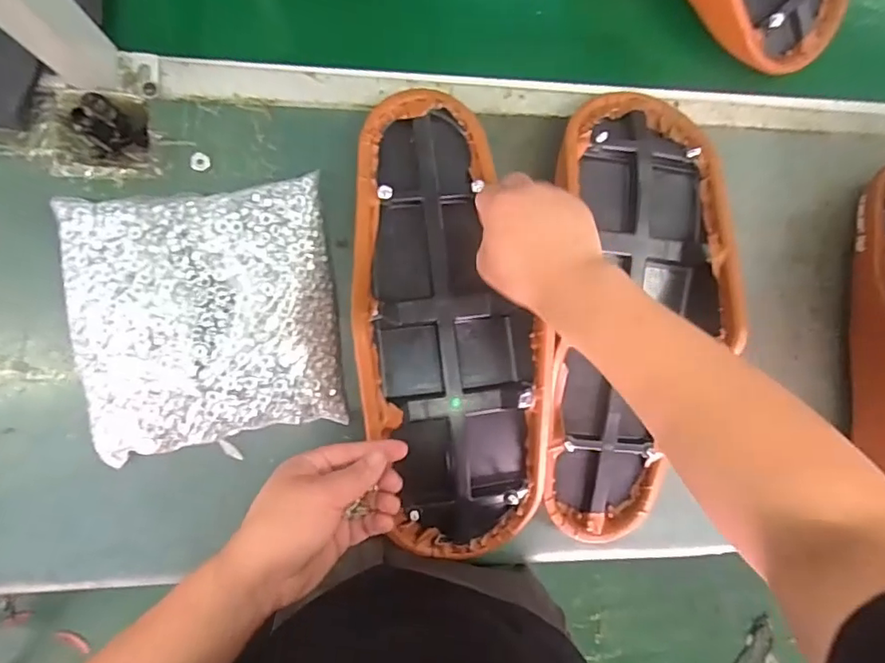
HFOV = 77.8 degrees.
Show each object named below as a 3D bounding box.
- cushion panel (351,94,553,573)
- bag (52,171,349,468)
[{"bbox_3d":[0.006,0.003,0.523,0.168,0.097,0.456,-11,94,-5],"label":"cushion panel"},{"bbox_3d":[-0.230,-0.013,0.539,0.240,0.054,0.249,-9,92,-8],"label":"bag"}]

